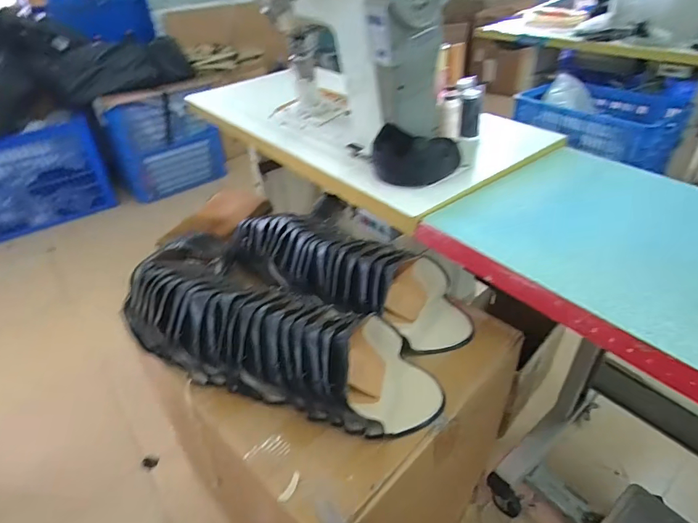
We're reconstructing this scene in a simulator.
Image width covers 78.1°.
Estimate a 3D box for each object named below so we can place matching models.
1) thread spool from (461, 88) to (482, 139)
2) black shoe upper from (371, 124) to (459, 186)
[{"bbox_3d":[0.310,-0.372,1.094,0.049,0.114,0.053,8,39,13],"label":"thread spool"},{"bbox_3d":[0.154,-0.242,0.971,0.192,0.103,0.121,2,38,6],"label":"black shoe upper"}]

